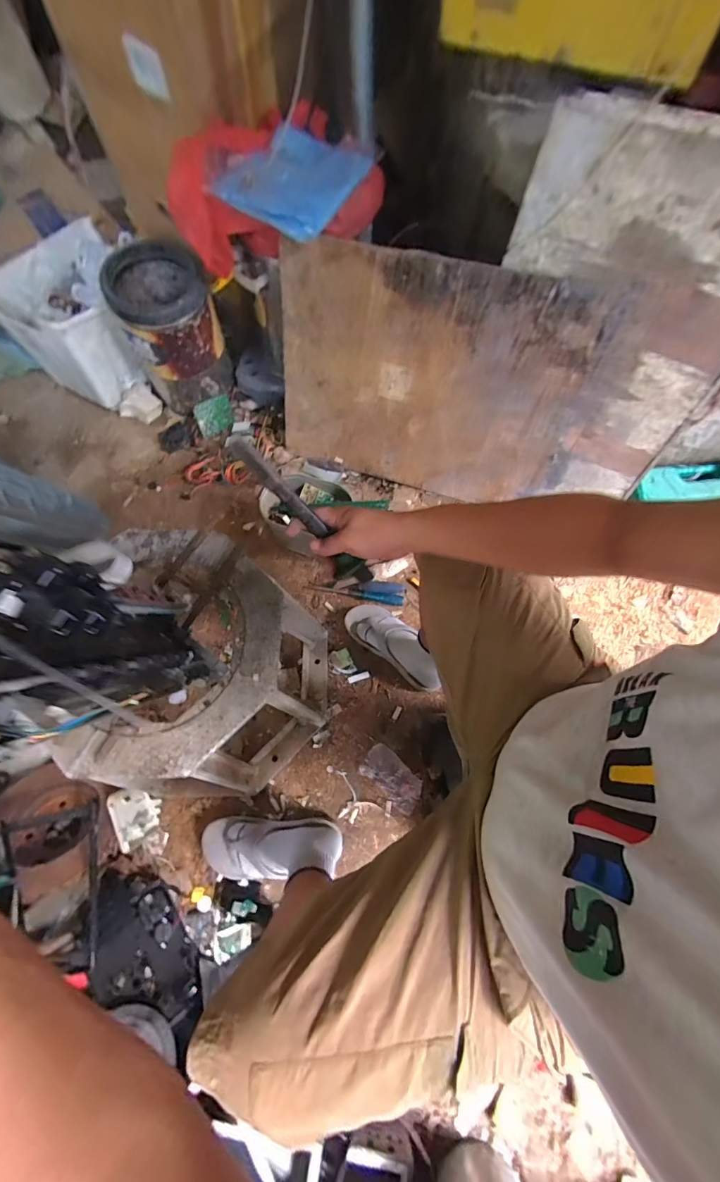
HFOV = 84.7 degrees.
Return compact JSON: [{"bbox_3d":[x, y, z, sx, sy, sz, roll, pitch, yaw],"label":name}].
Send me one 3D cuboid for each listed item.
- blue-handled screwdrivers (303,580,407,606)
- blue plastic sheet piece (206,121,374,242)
[{"bbox_3d":[-0.008,-0.008,1.010,0.241,0.034,0.054,9,70,5],"label":"blue-handled screwdrivers"},{"bbox_3d":[-0.138,-0.896,0.852,0.254,0.046,0.319,22,71,10],"label":"blue plastic sheet piece"}]

